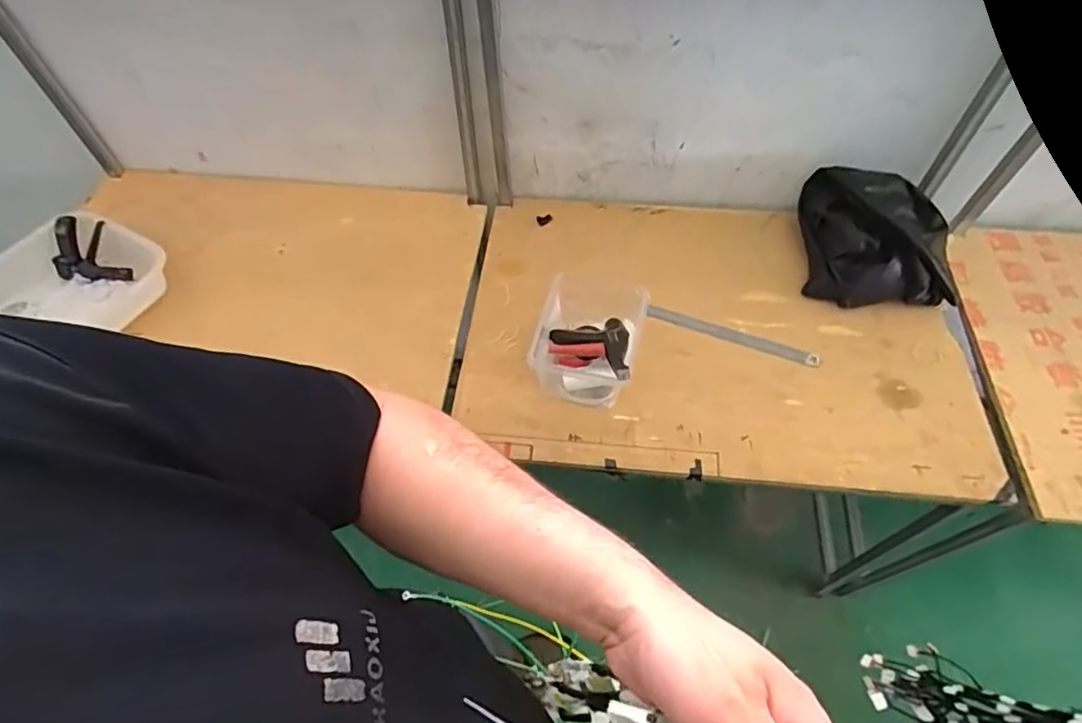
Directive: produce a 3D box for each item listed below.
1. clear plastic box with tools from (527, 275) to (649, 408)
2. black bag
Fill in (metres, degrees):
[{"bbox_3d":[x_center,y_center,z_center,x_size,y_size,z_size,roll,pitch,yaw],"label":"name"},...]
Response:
[{"bbox_3d":[0.077,-0.032,0.968,0.173,0.134,0.181,14,58,10],"label":"clear plastic box with tools"},{"bbox_3d":[0.632,-0.238,1.080,0.249,0.160,0.244,1,57,1],"label":"black bag"}]

